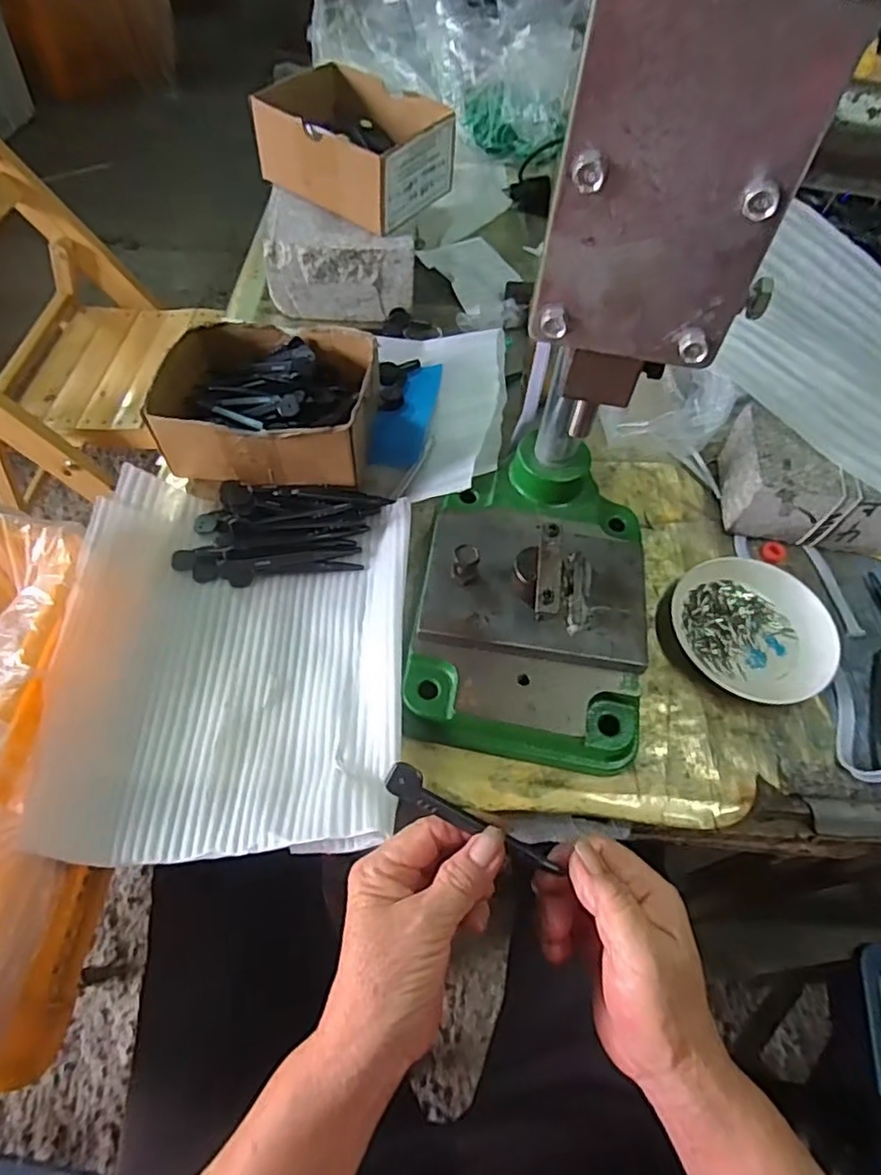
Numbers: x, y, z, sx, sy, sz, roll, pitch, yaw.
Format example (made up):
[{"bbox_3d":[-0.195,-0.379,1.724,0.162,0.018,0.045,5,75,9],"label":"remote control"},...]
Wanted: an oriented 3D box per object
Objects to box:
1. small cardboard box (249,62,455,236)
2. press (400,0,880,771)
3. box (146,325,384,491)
[{"bbox_3d":[-0.081,-0.427,0.629,0.163,0.069,0.123,32,60,16],"label":"small cardboard box"},{"bbox_3d":[0.082,-0.034,0.296,0.176,0.363,0.345,3,57,-3],"label":"press"},{"bbox_3d":[-0.139,-0.152,0.531,0.168,0.065,0.130,3,57,-3],"label":"box"}]

